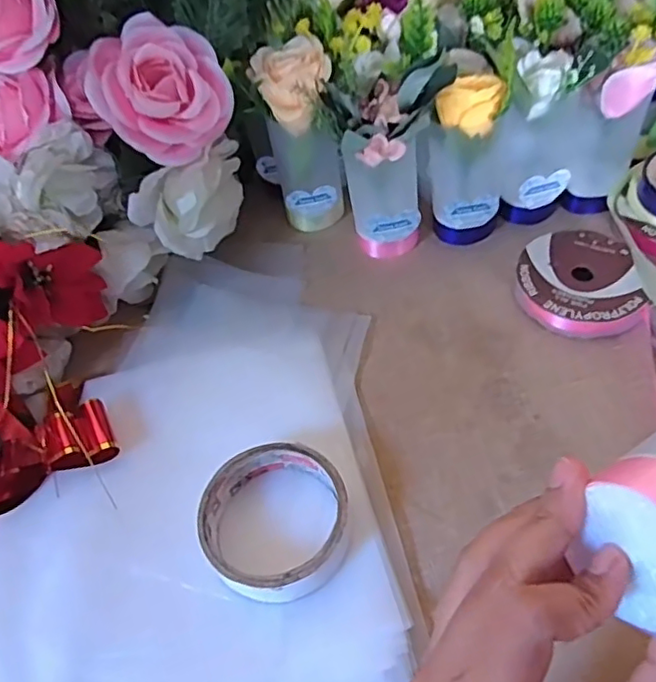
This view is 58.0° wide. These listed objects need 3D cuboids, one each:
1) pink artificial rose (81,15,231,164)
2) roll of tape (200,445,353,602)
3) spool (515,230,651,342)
[{"bbox_3d":[-0.119,-0.179,0.425,0.086,0.092,0.058,-39,29,-2],"label":"pink artificial rose"},{"bbox_3d":[-0.031,0.102,0.346,0.084,0.025,0.089,-2,50,3],"label":"roll of tape"},{"bbox_3d":[0.187,-0.045,0.449,0.082,0.029,0.092,-5,50,1],"label":"spool"}]

